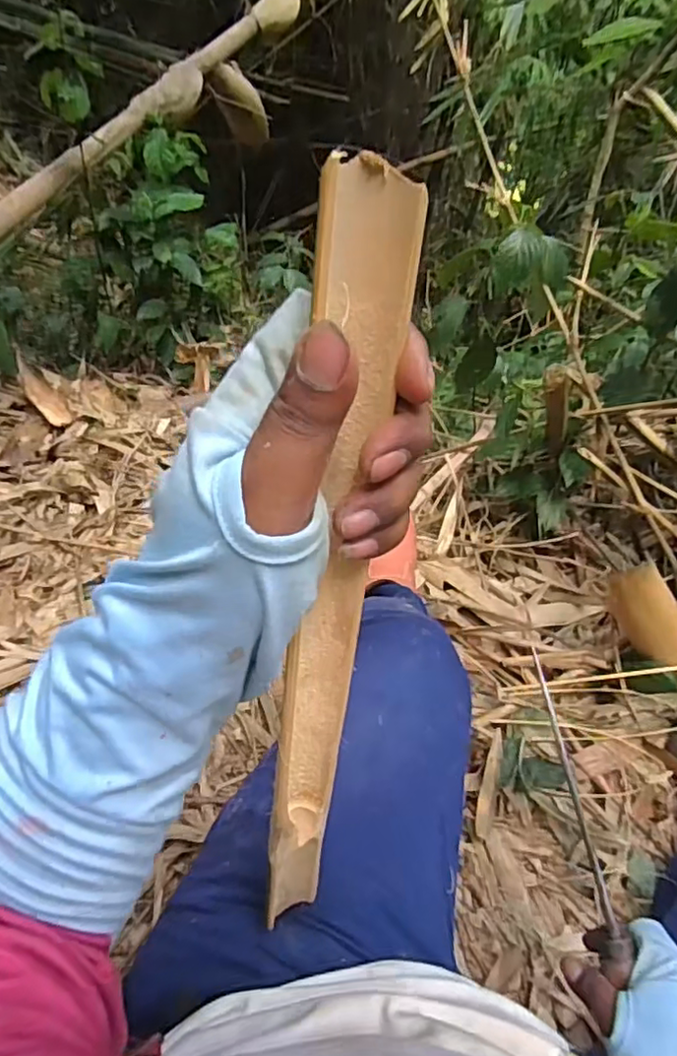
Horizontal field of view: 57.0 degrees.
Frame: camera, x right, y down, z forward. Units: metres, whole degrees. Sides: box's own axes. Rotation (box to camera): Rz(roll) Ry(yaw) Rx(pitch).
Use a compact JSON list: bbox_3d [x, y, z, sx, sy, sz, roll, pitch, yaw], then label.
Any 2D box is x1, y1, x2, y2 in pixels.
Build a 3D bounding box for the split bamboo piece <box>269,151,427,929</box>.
[{"bbox_3d":[-0.008,0.055,0.271,0.028,0.371,0.026,8,33,2],"label":"split bamboo piece"}]

